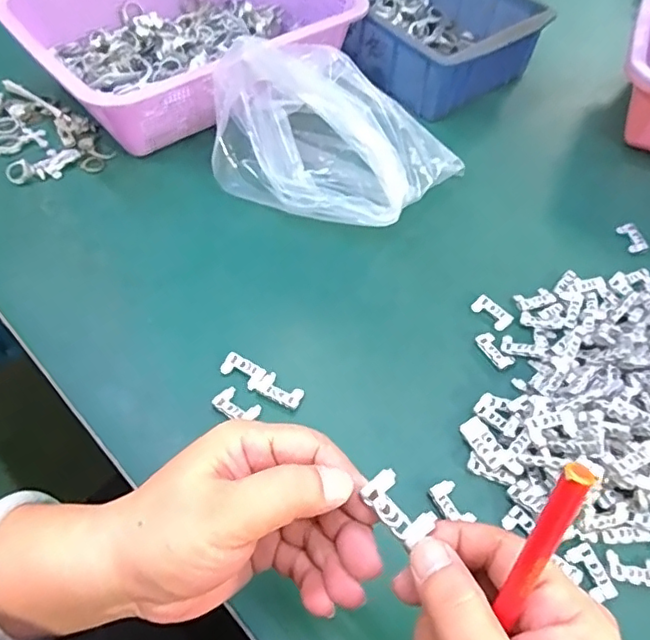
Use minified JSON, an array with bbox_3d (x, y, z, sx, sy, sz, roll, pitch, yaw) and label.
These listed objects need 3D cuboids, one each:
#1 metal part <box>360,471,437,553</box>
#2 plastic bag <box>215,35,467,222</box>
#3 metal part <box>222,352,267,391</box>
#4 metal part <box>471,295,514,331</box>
[{"bbox_3d":[0.030,0.076,0.227,0.016,0.005,0.030,-31,68,-22],"label":"metal part"},{"bbox_3d":[0.006,-0.159,0.478,0.197,0.091,0.143,27,58,15],"label":"plastic bag"},{"bbox_3d":[-0.056,0.035,0.387,0.030,0.007,0.017,28,58,16],"label":"metal part"},{"bbox_3d":[0.129,-0.006,0.431,0.017,0.007,0.031,-38,65,-25],"label":"metal part"}]

